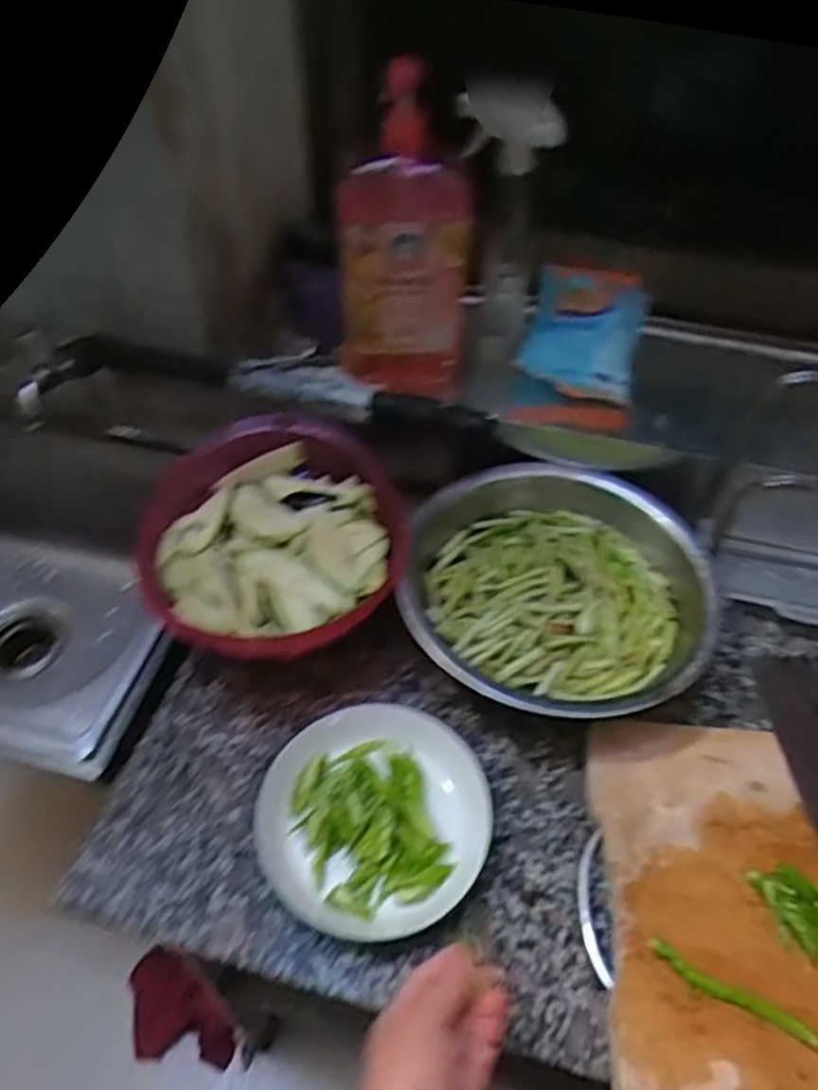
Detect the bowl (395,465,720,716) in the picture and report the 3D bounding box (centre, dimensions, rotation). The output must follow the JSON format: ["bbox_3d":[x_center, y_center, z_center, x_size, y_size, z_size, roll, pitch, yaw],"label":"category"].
[{"bbox_3d":[0.131,0.046,0.681,0.278,0.070,0.269,2,48,-2],"label":"bowl"}]

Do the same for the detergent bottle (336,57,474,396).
[{"bbox_3d":[-0.006,-0.257,0.659,0.112,0.282,0.056,22,50,15],"label":"detergent bottle"}]

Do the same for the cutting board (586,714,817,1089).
[{"bbox_3d":[0.339,0.272,0.529,0.400,0.021,0.297,6,48,1],"label":"cutting board"}]

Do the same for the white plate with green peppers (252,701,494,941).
[{"bbox_3d":[-0.027,0.206,0.565,0.169,0.041,0.163,2,48,-2],"label":"white plate with green peppers"}]

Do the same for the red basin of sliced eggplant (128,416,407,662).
[{"bbox_3d":[-0.129,0.001,0.685,0.237,0.086,0.256,2,48,-2],"label":"red basin of sliced eggplant"}]

